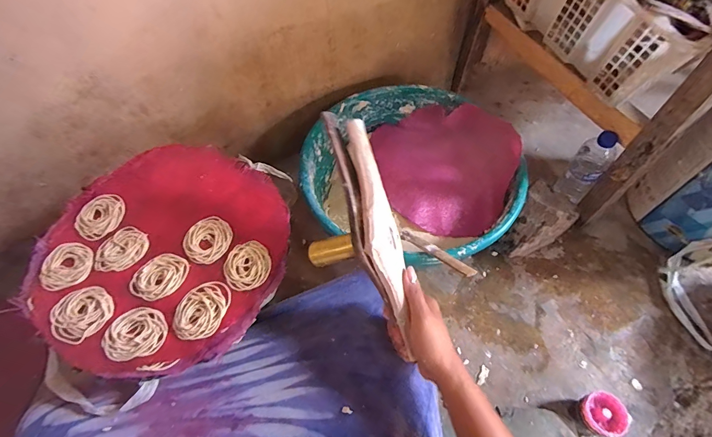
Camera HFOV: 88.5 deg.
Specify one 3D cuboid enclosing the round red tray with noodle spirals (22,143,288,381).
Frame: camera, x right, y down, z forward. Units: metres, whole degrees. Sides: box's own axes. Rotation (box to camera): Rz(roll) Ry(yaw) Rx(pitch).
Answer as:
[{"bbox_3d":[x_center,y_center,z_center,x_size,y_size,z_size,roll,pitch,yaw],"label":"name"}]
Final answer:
[{"bbox_3d":[-0.278,0.042,0.532,0.352,0.026,0.333,0,60,1],"label":"round red tray with noodle spirals"}]

